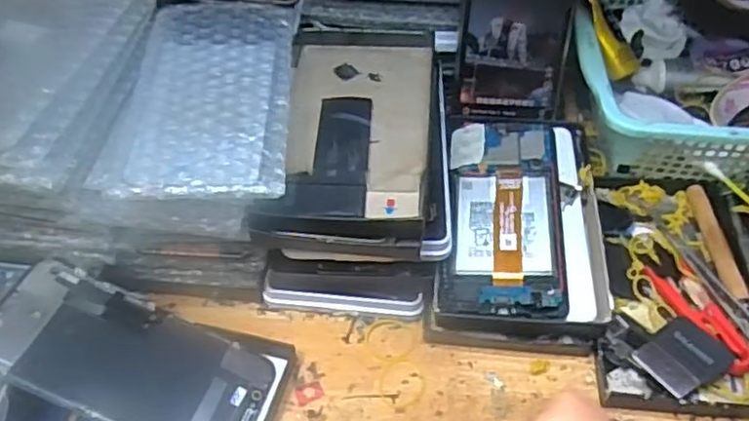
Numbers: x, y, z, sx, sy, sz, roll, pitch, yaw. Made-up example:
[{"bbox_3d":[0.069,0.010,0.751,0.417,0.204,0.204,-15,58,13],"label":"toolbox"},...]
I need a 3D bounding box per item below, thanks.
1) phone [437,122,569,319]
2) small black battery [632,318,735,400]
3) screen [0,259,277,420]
[{"bbox_3d":[0.083,-0.001,0.435,0.073,0.007,0.159,1,50,9],"label":"phone"},{"bbox_3d":[0.178,0.083,0.383,0.046,0.007,0.036,-35,48,-11],"label":"small black battery"},{"bbox_3d":[-0.127,0.080,0.354,0.142,0.006,0.066,27,49,-7],"label":"screen"}]

